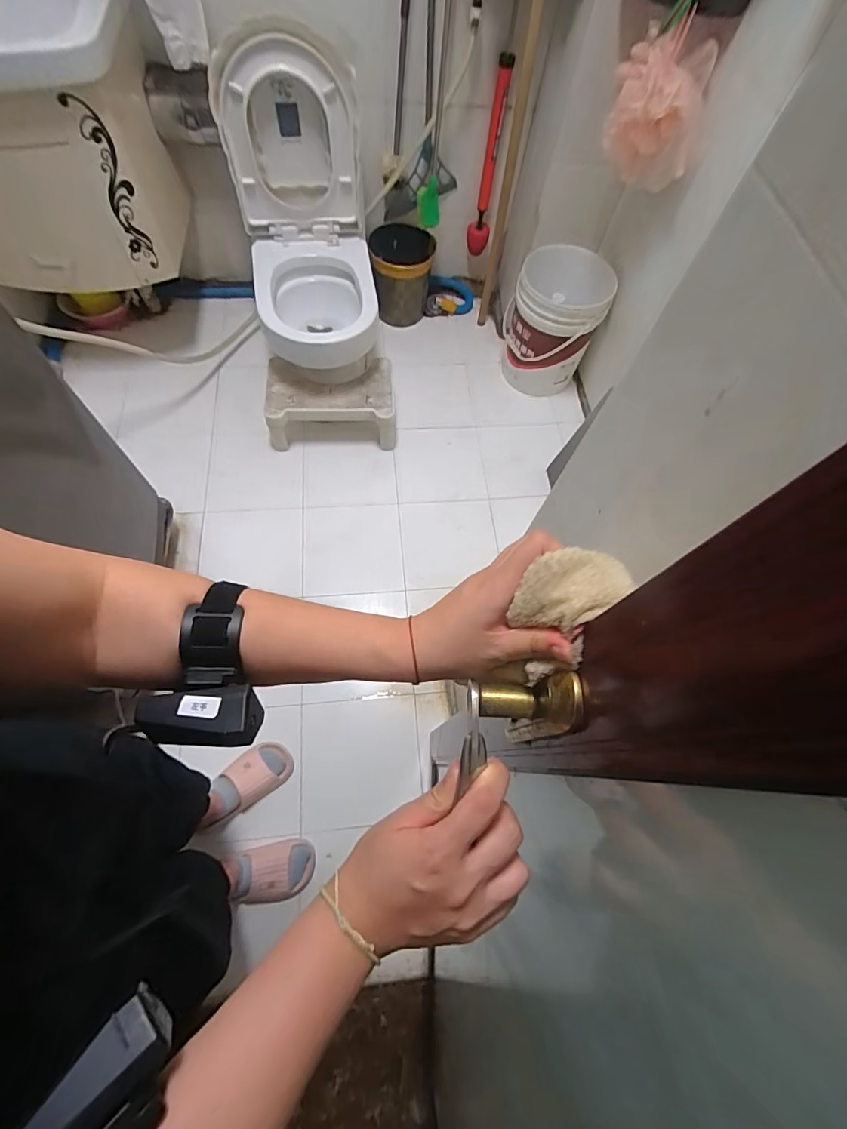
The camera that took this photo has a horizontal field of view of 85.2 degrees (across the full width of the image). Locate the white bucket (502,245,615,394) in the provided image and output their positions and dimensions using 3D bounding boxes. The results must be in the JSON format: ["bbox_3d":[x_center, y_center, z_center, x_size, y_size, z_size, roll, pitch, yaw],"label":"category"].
[{"bbox_3d":[0.444,-0.847,1.647,0.321,0.371,0.305,1,67,-2],"label":"white bucket"}]

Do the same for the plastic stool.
[{"bbox_3d":[-0.301,-0.535,1.548,0.393,0.226,0.255,-2,67,-3],"label":"plastic stool"}]

